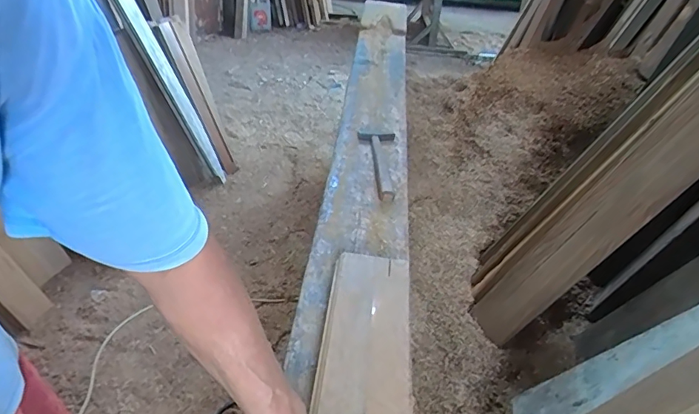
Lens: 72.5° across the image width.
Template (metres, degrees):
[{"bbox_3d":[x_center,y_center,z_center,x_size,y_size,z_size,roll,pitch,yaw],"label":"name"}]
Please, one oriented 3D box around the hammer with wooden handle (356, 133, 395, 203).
[{"bbox_3d":[0.063,-0.102,1.088,0.089,0.027,0.293,2,36,0],"label":"hammer with wooden handle"}]

